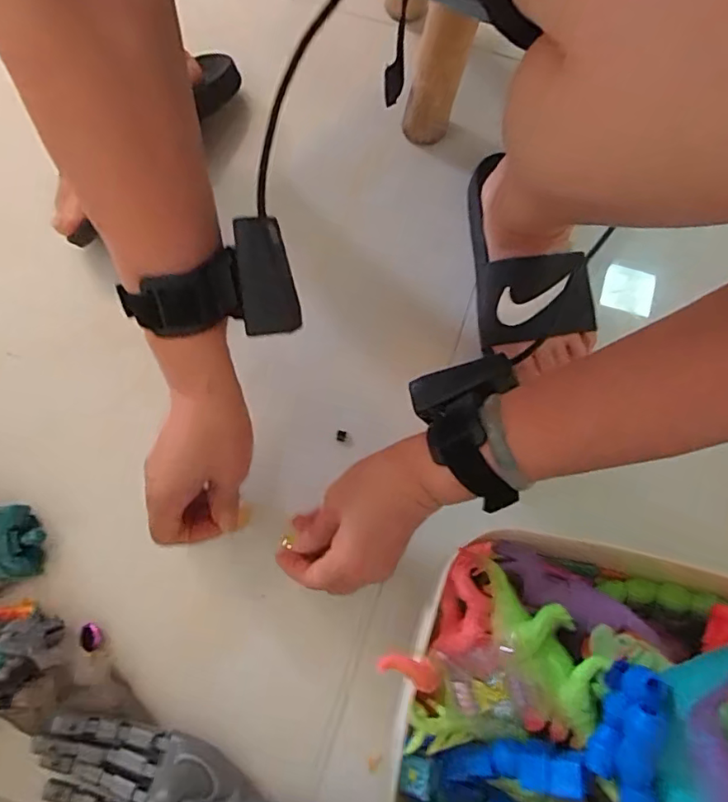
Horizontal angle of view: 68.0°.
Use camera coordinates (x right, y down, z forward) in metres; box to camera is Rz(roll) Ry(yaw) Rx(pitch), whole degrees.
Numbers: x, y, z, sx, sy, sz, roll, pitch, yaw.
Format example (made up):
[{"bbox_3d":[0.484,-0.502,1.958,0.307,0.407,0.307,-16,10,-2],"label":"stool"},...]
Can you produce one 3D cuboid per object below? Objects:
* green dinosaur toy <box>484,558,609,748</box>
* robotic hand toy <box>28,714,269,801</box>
[{"bbox_3d":[0.100,0.138,0.307,0.044,0.038,0.097,-22,60,-7],"label":"green dinosaur toy"},{"bbox_3d":[-0.117,0.262,0.349,0.202,0.069,0.064,14,73,3],"label":"robotic hand toy"}]

